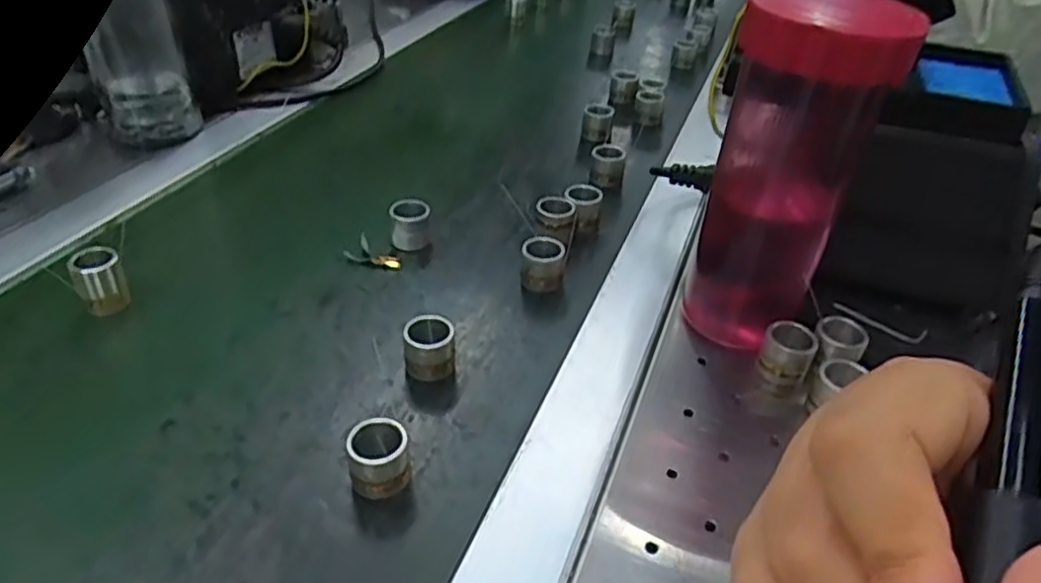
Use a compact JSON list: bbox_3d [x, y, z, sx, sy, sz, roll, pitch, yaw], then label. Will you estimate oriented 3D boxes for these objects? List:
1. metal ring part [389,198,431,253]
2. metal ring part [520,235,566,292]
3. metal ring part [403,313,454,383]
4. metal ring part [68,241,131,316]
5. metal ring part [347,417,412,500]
[{"bbox_3d":[-0.068,-0.041,0.445,0.023,0.028,0.020,-1,37,-6],"label":"metal ring part"},{"bbox_3d":[0.013,-0.016,0.417,0.023,0.024,0.022,8,37,6],"label":"metal ring part"},{"bbox_3d":[-0.045,0.028,0.351,0.023,0.028,0.021,-3,37,-9],"label":"metal ring part"},{"bbox_3d":[-0.221,-0.005,0.377,0.023,0.036,0.017,-22,43,-30],"label":"metal ring part"},{"bbox_3d":[-0.058,0.071,0.295,0.024,0.025,0.027,-4,37,-10],"label":"metal ring part"}]

